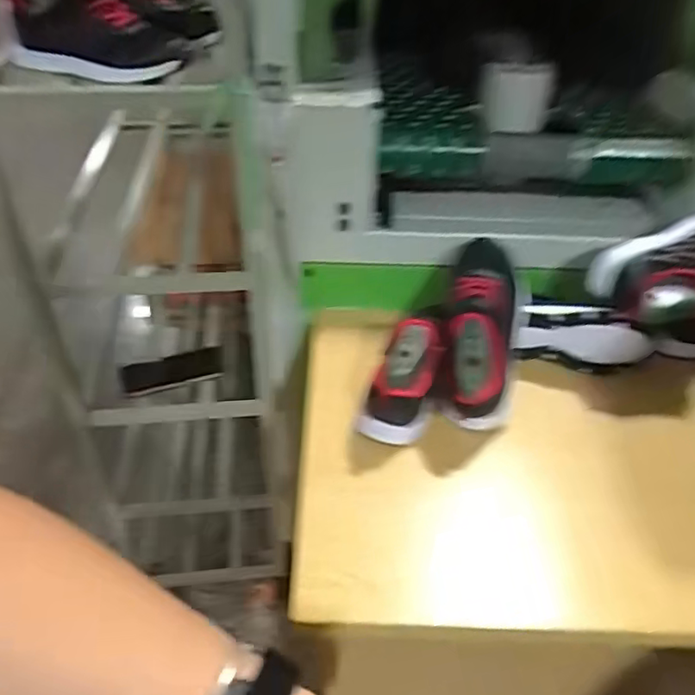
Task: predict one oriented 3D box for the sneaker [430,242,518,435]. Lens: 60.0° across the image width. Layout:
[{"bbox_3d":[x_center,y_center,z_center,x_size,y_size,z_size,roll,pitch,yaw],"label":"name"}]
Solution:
[{"bbox_3d":[0.158,-0.027,0.712,0.092,0.112,0.241,8,55,5],"label":"sneaker"}]

